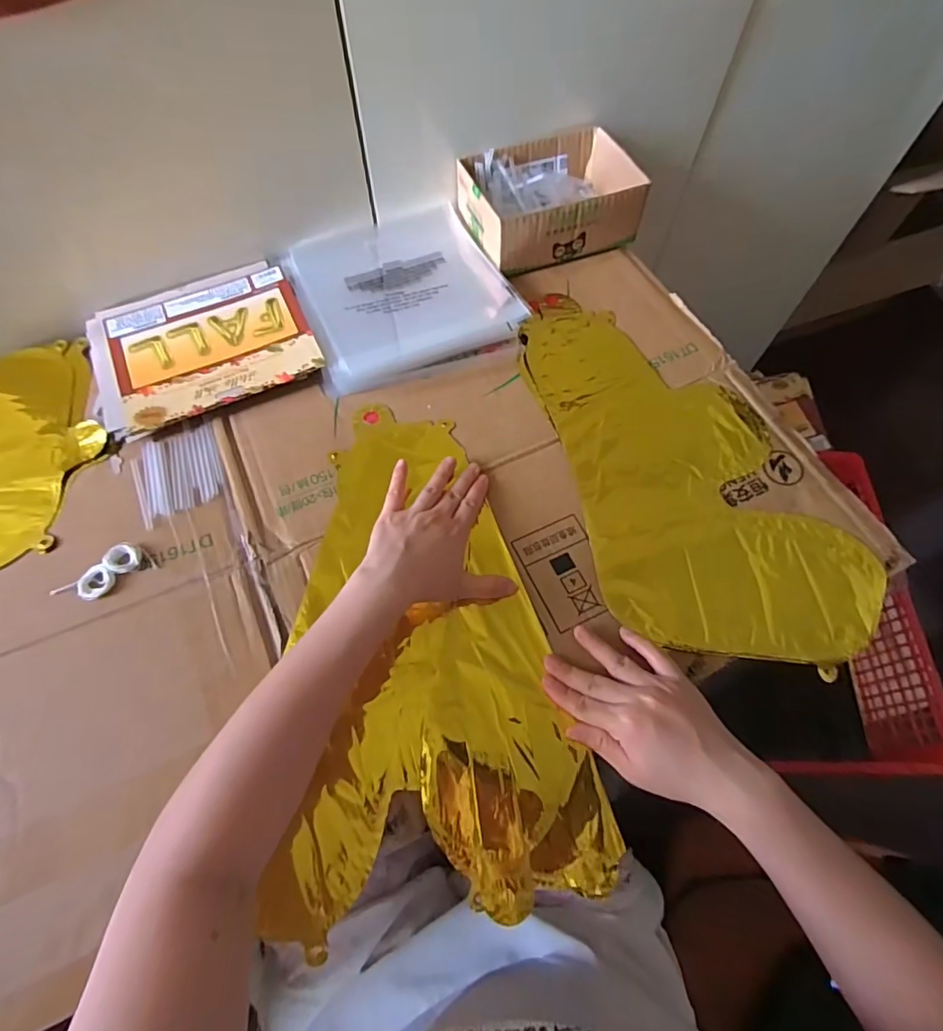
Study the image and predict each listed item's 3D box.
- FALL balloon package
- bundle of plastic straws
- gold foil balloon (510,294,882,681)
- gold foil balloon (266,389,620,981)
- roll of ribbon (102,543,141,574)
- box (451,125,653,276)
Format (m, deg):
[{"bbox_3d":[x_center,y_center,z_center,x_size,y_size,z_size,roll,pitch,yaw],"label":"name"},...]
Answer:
[{"bbox_3d":[-0.279,-0.183,0.537,0.213,0.016,0.181,-24,67,-11],"label":"FALL balloon package"},{"bbox_3d":[-0.273,-0.041,0.489,0.075,0.013,0.083,-24,67,-11],"label":"bundle of plastic straws"},{"bbox_3d":[0.179,-0.050,0.491,0.213,0.023,0.407,-23,71,-8],"label":"gold foil balloon"},{"bbox_3d":[-0.040,0.093,0.440,0.239,0.027,0.404,-7,70,-2],"label":"gold foil balloon"},{"bbox_3d":[-0.296,0.037,0.446,0.028,0.010,0.026,34,69,15],"label":"roll of ribbon"},{"bbox_3d":[0.088,-0.361,0.600,0.184,0.059,0.135,-20,68,-9],"label":"box"}]

